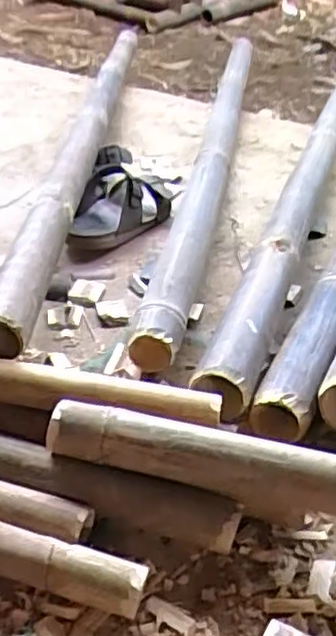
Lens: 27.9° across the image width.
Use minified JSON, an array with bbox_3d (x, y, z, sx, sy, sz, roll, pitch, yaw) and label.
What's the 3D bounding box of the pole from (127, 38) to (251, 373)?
[{"bbox_3d":[0.094,-0.333,1.322,0.062,0.077,1.333,10,37,5],"label":"pole"}]

